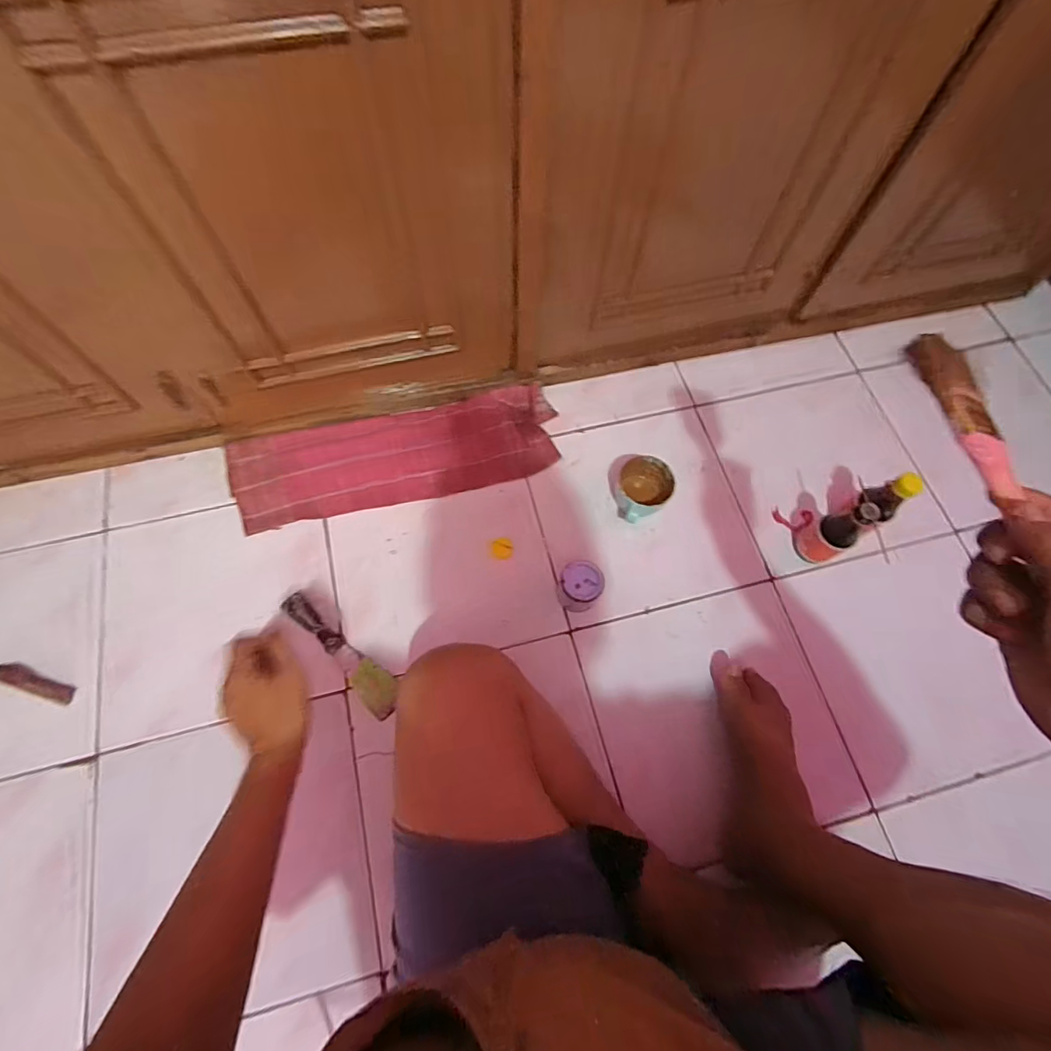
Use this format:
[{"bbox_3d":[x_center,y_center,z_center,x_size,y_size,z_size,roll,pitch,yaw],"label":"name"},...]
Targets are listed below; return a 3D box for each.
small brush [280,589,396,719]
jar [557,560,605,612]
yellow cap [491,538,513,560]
[{"bbox_3d":[-0.242,0.167,0.682,0.202,0.022,0.044,39,74,12],"label":"small brush"},{"bbox_3d":[0.073,0.080,0.696,0.054,0.060,0.057,0,70,-1],"label":"jar"},{"bbox_3d":[-0.034,0.034,0.742,0.030,0.005,0.031,0,70,-1],"label":"yellow cap"}]

